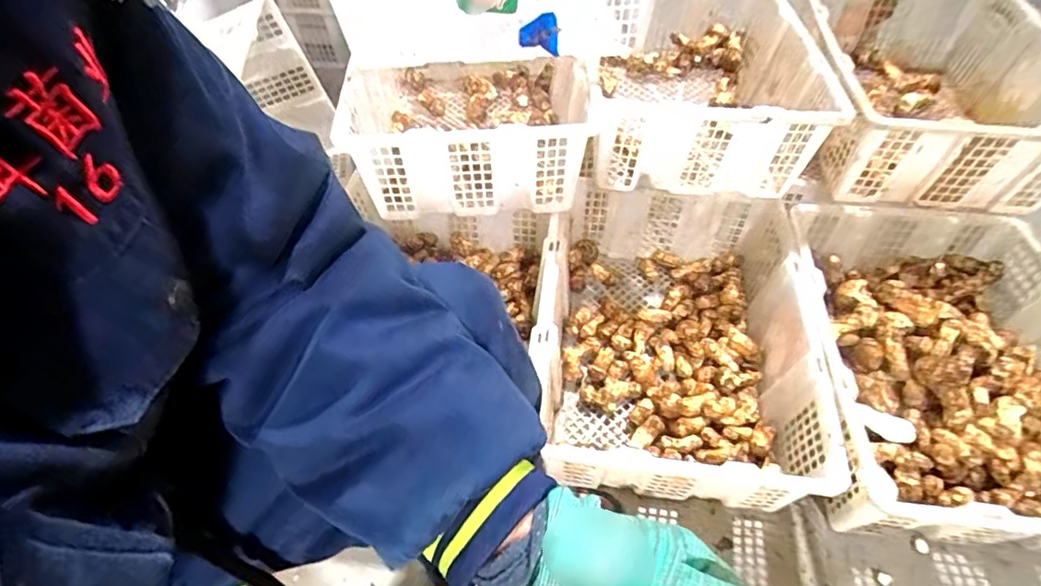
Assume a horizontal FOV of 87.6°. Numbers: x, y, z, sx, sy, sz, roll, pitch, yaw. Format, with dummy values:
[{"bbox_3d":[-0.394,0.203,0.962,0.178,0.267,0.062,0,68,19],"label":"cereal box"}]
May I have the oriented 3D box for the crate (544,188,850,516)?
[{"bbox_3d":[0.222,0.057,0.807,0.362,0.159,0.471,10,53,8],"label":"crate"}]

